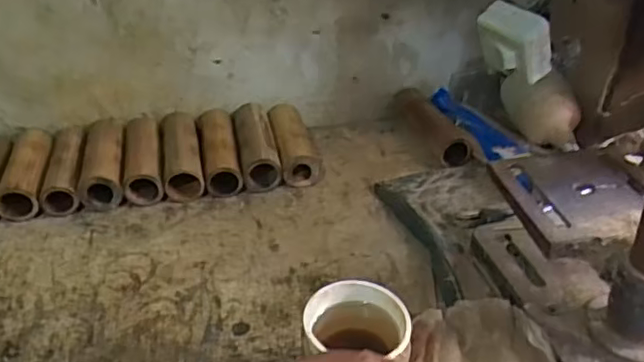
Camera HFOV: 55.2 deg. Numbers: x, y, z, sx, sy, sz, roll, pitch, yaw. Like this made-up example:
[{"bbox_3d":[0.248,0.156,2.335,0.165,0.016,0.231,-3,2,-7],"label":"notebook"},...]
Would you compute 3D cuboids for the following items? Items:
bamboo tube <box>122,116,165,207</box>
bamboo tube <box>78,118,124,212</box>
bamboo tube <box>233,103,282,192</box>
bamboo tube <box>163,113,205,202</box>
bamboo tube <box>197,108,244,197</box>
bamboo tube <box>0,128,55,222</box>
[{"bbox_3d":[-0.267,-0.038,0.931,0.053,0.048,0.183,-8,37,-9],"label":"bamboo tube"},{"bbox_3d":[-0.320,-0.031,0.917,0.057,0.049,0.181,-8,37,-9],"label":"bamboo tube"},{"bbox_3d":[-0.102,-0.059,0.955,0.056,0.056,0.182,-8,37,-8],"label":"bamboo tube"},{"bbox_3d":[-0.212,-0.044,0.941,0.056,0.055,0.173,-8,37,-9],"label":"bamboo tube"},{"bbox_3d":[-0.160,-0.050,0.956,0.053,0.052,0.191,-8,37,-9],"label":"bamboo tube"},{"bbox_3d":[-0.423,-0.017,0.897,0.059,0.048,0.180,-8,37,-8],"label":"bamboo tube"}]

